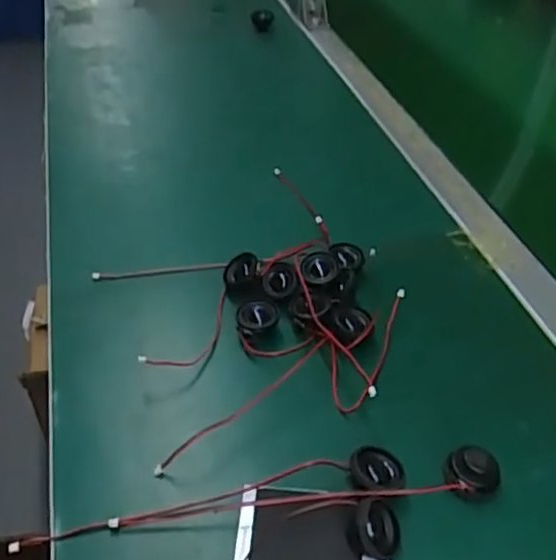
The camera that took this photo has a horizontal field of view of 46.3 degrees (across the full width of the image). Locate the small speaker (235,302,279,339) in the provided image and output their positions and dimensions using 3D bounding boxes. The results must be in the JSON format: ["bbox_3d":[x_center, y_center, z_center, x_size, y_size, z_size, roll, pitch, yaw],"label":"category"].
[{"bbox_3d":[-0.016,0.029,0.462,0.029,0.015,0.027,1,41,0],"label":"small speaker"}]

